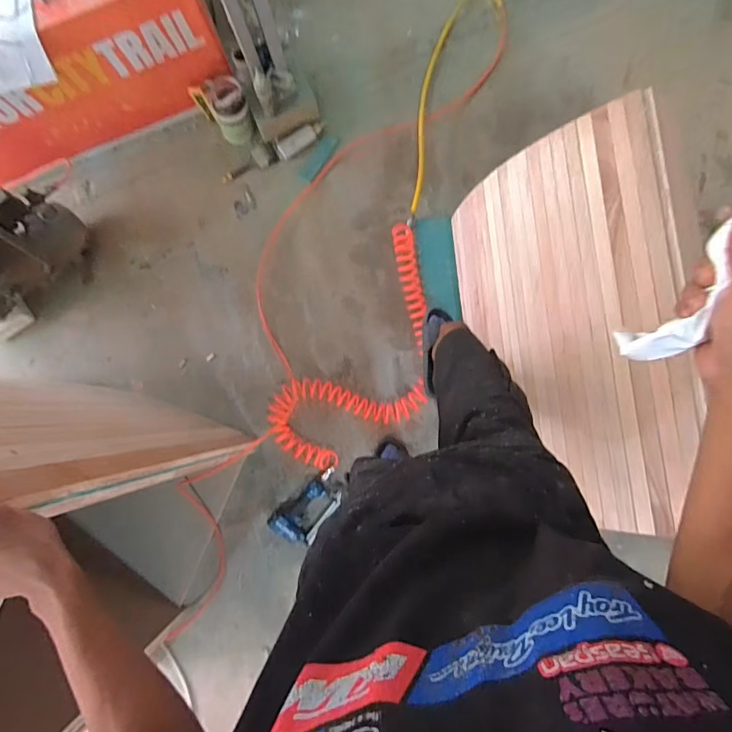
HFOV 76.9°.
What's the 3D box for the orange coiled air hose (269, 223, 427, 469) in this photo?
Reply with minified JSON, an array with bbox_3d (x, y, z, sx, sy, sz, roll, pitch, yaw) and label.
[{"bbox_3d":[0.032,-0.025,1.446,0.365,0.063,0.799,34,87,5],"label":"orange coiled air hose"}]

